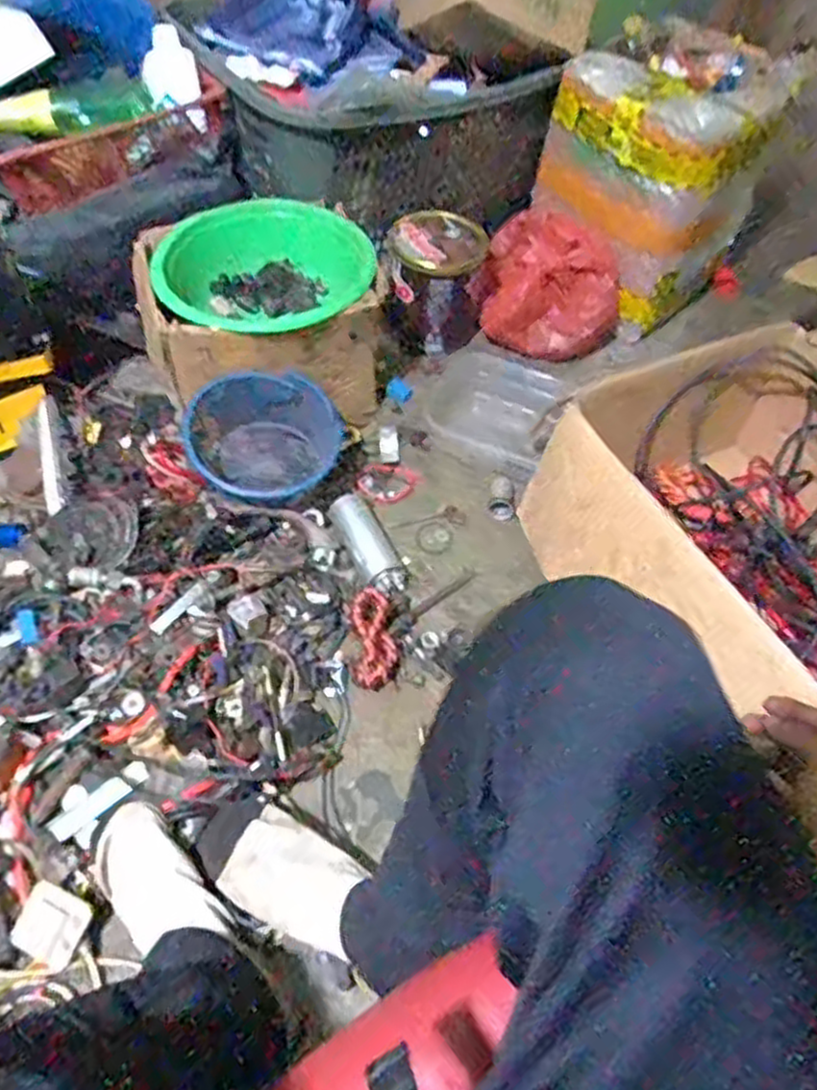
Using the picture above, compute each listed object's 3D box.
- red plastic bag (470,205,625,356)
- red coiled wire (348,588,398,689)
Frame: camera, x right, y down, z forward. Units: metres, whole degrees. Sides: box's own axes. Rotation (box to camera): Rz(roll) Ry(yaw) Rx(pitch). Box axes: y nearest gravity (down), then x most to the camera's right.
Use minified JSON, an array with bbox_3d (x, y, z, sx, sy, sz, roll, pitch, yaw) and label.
[{"bbox_3d":[0.227,-0.411,1.224,0.227,0.170,0.133,18,54,8],"label":"red plastic bag"},{"bbox_3d":[-0.040,0.100,0.872,0.046,0.042,0.113,-5,54,-8],"label":"red coiled wire"}]

